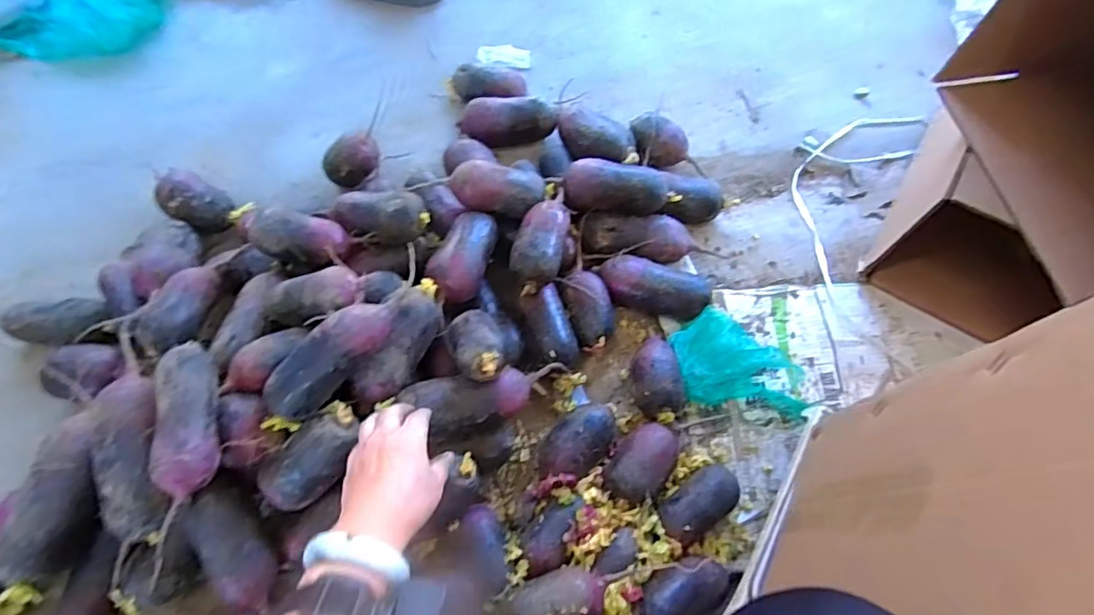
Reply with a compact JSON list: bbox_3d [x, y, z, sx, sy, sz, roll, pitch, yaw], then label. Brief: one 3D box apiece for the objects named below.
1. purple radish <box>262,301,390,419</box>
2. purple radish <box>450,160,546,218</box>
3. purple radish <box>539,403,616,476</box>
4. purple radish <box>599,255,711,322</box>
[{"bbox_3d":[-0.220,0.051,0.573,0.054,0.059,0.141,43,72,14],"label":"purple radish"},{"bbox_3d":[-0.060,-0.146,0.725,0.119,0.072,0.065,-8,68,-6],"label":"purple radish"},{"bbox_3d":[0.034,0.157,0.652,0.063,0.061,0.103,42,72,14],"label":"purple radish"},{"bbox_3d":[0.139,-0.027,0.736,0.141,0.062,0.061,14,67,4],"label":"purple radish"}]

